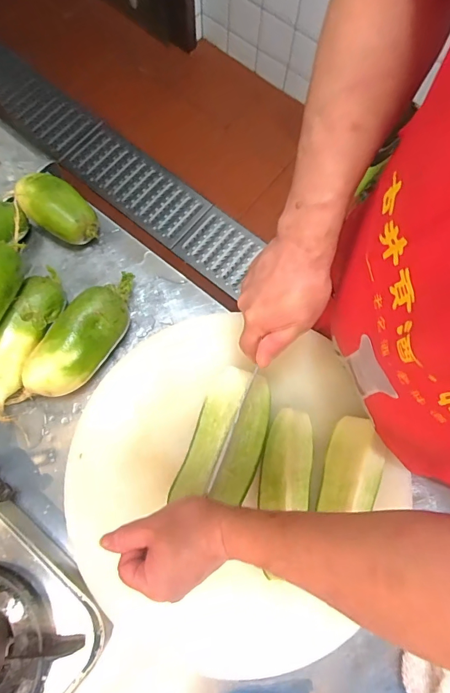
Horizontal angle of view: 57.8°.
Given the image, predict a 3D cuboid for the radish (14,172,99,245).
[{"bbox_3d":[-0.246,-0.200,0.608,0.077,0.072,0.118,-41,79,-11],"label":"radish"}]

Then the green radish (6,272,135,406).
[{"bbox_3d":[-0.191,-0.005,0.556,0.075,0.078,0.231,33,77,7],"label":"green radish"}]

